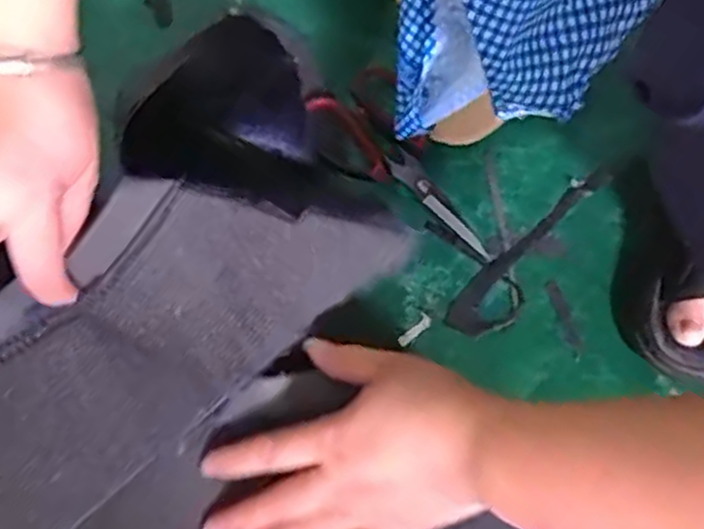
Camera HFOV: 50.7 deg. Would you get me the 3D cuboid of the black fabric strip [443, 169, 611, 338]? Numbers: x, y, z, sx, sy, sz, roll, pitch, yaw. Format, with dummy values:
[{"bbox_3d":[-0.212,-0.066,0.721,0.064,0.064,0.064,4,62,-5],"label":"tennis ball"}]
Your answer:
[{"bbox_3d":[0.137,-0.016,0.566,0.041,0.006,0.178,36,71,13],"label":"black fabric strip"}]

